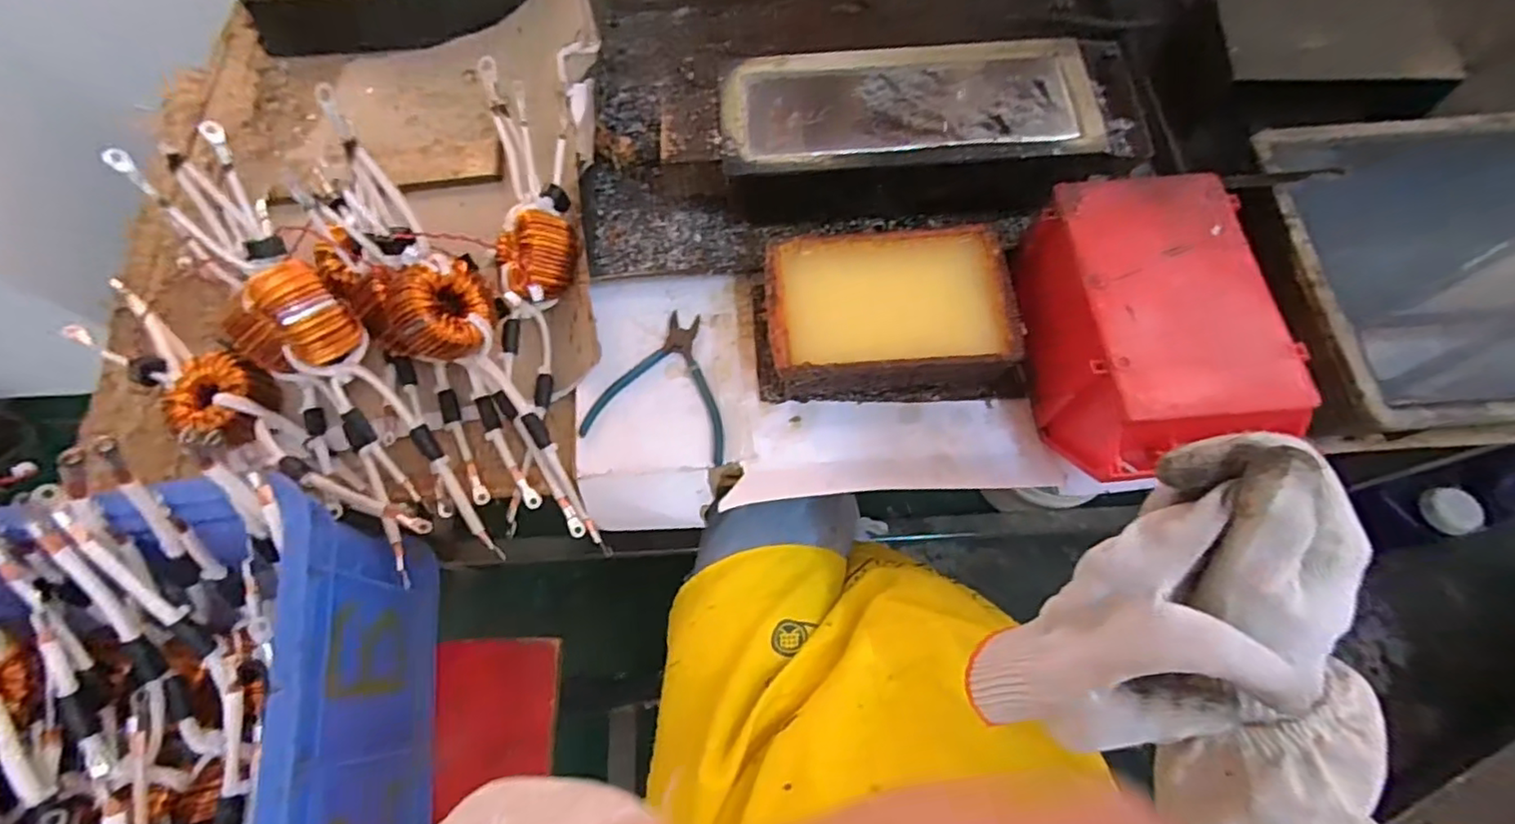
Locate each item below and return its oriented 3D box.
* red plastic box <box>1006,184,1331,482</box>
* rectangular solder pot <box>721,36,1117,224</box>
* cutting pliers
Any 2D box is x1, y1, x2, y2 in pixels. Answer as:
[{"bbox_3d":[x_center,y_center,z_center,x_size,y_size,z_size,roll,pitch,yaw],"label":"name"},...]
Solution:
[{"bbox_3d":[0.305,-0.061,0.510,0.151,0.105,0.231,-5,68,0],"label":"red plastic box"},{"bbox_3d":[0.144,-0.268,0.624,0.351,0.094,0.149,-5,68,0],"label":"rectangular solder pot"},{"bbox_3d":[-0.076,-0.030,0.572,0.127,0.016,0.134,14,69,7],"label":"cutting pliers"}]

